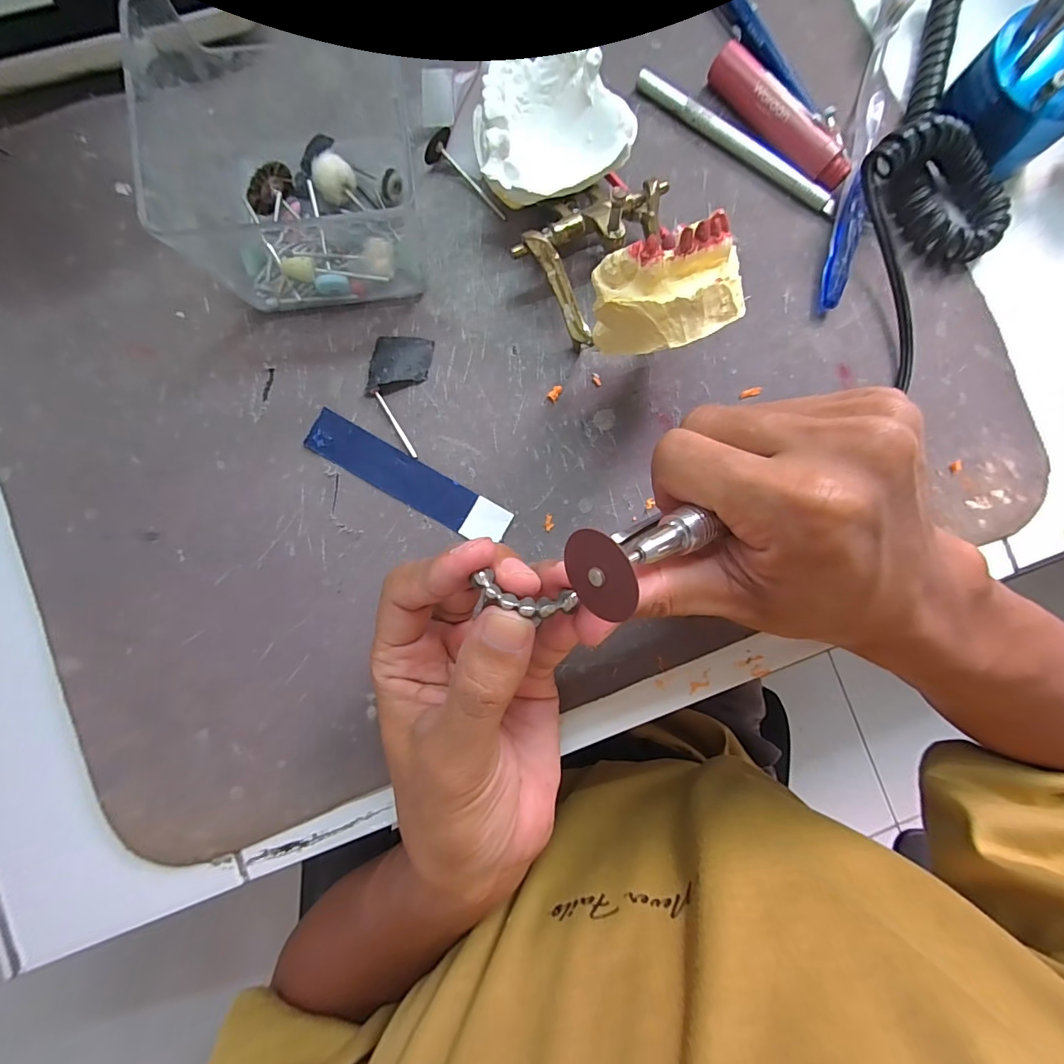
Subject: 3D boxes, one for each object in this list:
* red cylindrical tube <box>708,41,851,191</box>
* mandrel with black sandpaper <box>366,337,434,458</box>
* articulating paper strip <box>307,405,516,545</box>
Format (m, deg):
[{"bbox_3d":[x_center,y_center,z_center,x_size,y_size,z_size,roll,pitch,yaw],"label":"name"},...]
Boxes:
[{"bbox_3d":[0.124,-0.207,0.229,0.014,0.018,0.087,-43,90,-4],"label":"red cylindrical tube"},{"bbox_3d":[-0.065,-0.067,0.218,0.028,0.007,0.056,6,87,-2],"label":"mandrel with black sandpaper"},{"bbox_3d":[-0.058,-0.024,0.217,0.102,0.004,0.021,29,86,-1],"label":"articulating paper strip"}]

